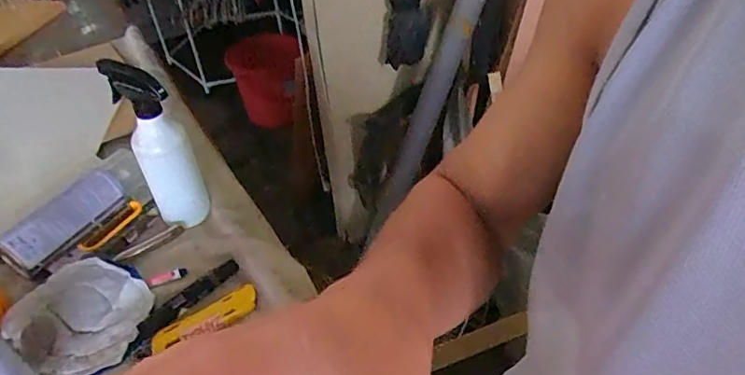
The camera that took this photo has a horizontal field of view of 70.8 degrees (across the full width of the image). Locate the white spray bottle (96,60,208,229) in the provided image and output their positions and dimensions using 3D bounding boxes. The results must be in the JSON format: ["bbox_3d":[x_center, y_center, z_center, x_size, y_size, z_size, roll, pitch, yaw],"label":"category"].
[{"bbox_3d":[-0.271,-0.051,0.676,0.067,0.229,0.063,-20,45,-16],"label":"white spray bottle"}]

